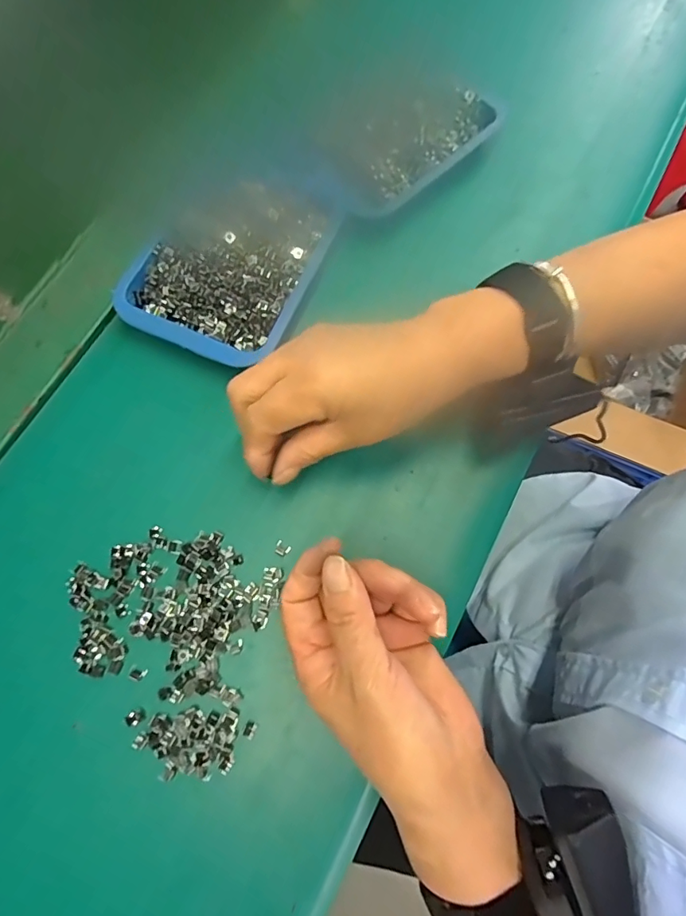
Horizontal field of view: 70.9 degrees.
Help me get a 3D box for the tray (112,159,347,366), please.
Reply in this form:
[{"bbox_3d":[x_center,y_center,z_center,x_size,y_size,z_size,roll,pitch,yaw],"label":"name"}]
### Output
[{"bbox_3d":[-0.075,-0.143,0.337,0.116,0.027,0.156,24,75,5],"label":"tray"}]

